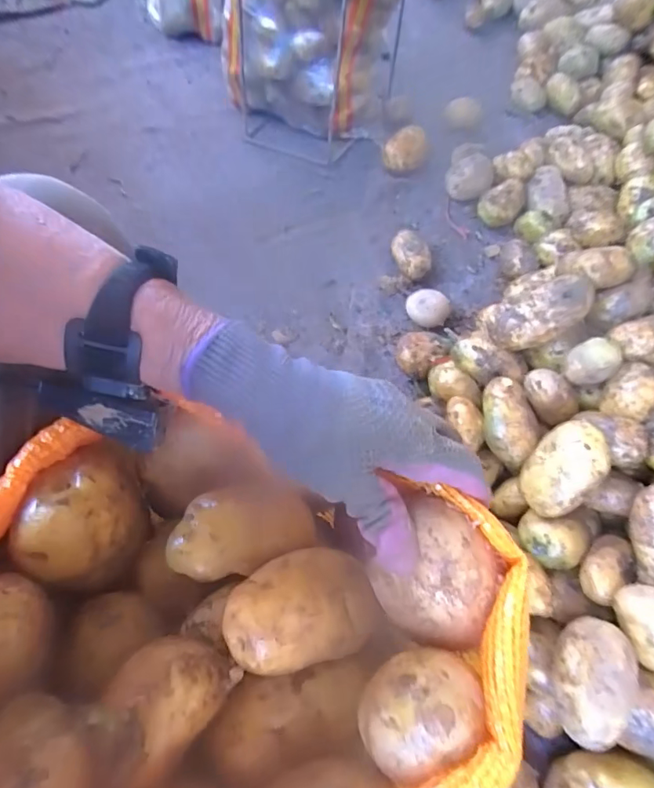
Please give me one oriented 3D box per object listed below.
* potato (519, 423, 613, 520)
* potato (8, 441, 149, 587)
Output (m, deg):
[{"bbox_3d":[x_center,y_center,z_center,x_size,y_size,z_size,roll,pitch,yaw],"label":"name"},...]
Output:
[{"bbox_3d":[0.266,0.083,0.542,0.068,0.060,0.105,46,111,31],"label":"potato"},{"bbox_3d":[-0.153,0.078,0.313,0.079,0.062,0.058,-39,69,-21],"label":"potato"}]

